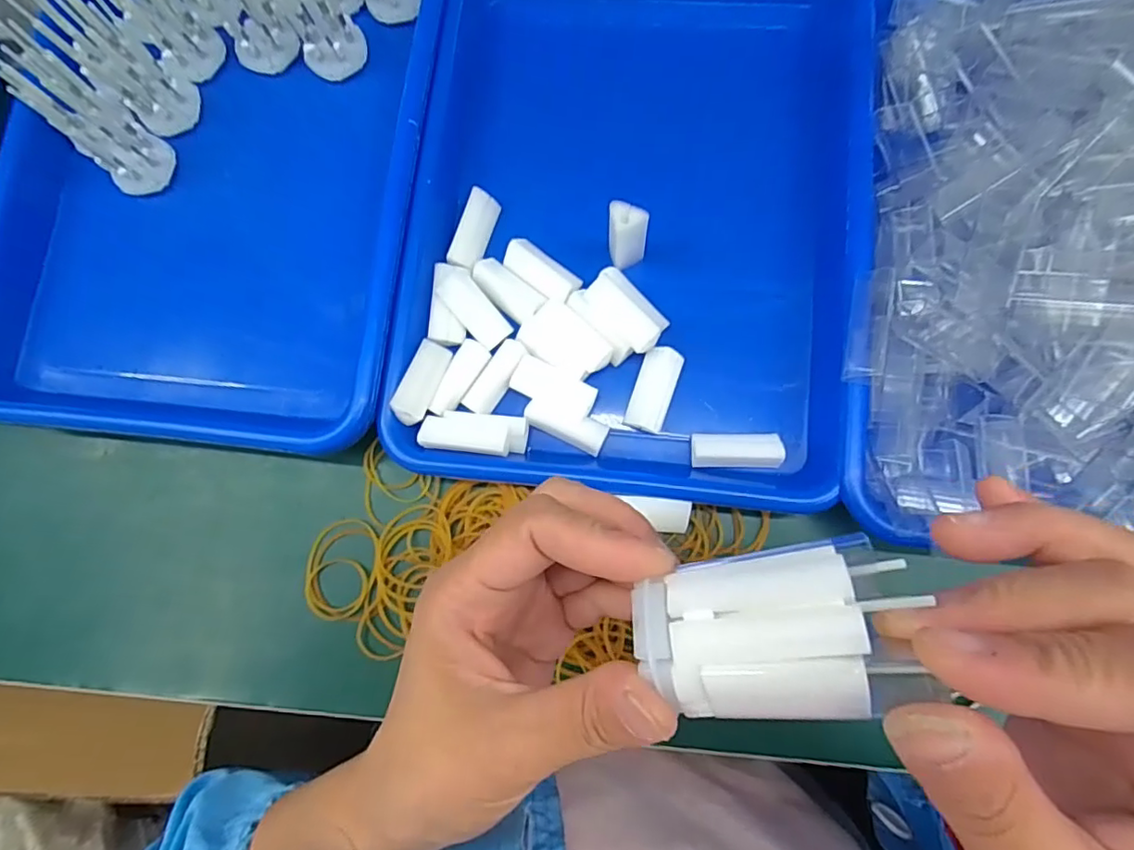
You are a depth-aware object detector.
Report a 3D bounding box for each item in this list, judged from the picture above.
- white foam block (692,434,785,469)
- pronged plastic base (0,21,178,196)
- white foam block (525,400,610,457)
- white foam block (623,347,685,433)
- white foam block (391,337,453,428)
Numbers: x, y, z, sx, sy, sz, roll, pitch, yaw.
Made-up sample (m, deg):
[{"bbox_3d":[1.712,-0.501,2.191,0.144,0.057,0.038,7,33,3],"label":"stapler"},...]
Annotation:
[{"bbox_3d":[0.089,0.013,0.299,0.044,0.016,0.018,0,79,5],"label":"white foam block"},{"bbox_3d":[-0.275,-0.176,0.320,0.035,0.027,0.093,-46,120,0],"label":"pronged plastic base"},{"bbox_3d":[-0.001,0.000,0.306,0.044,0.011,0.017,25,82,9],"label":"white foam block"},{"bbox_3d":[0.048,-0.019,0.309,0.021,0.009,0.046,19,81,8],"label":"white foam block"},{"bbox_3d":[-0.078,-0.024,0.306,0.017,0.011,0.049,15,62,6],"label":"white foam block"}]

